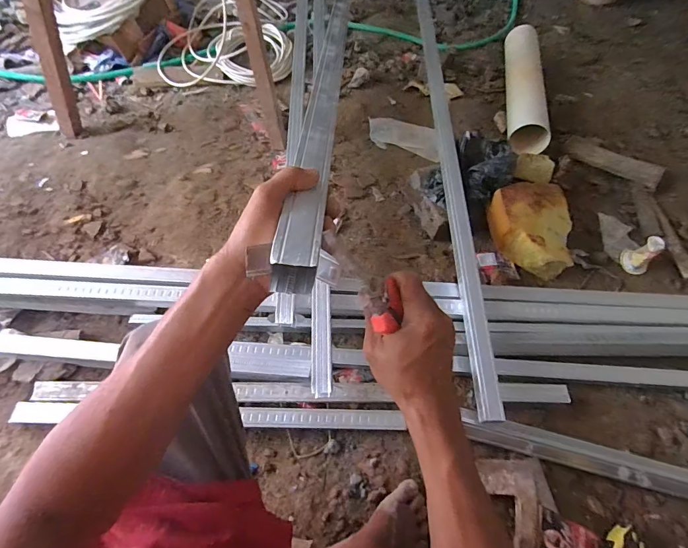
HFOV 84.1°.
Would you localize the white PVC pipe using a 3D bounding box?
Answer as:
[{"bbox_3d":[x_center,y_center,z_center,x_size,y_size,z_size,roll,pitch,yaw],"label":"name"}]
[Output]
[{"bbox_3d":[0.575,-0.606,1.216,0.103,0.101,0.579,10,56,3],"label":"white PVC pipe"}]

